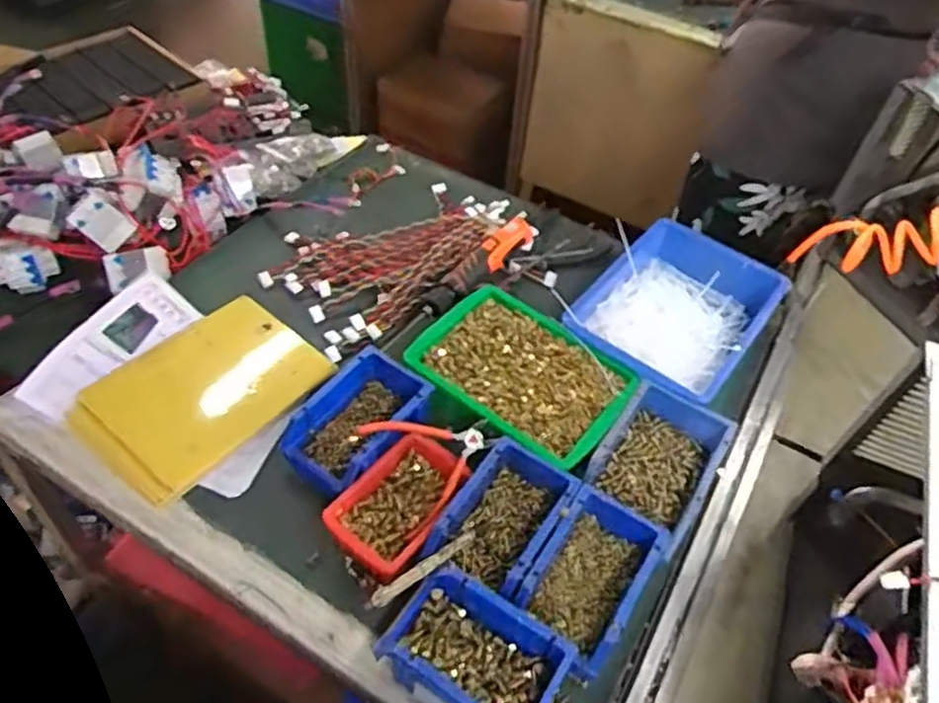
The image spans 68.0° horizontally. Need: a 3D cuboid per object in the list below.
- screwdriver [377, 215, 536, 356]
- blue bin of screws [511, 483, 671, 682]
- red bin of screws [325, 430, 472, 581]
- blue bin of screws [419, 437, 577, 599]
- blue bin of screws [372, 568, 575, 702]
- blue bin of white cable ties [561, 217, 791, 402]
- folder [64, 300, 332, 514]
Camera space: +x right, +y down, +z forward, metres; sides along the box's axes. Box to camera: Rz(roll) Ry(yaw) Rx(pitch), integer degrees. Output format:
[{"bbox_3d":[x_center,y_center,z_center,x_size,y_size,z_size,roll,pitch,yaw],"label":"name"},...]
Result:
[{"bbox_3d":[-0.009,-0.103,0.986,0.050,0.033,0.315,34,55,22],"label":"screwdriver"},{"bbox_3d":[0.121,0.228,0.705,0.100,0.061,0.164,29,53,19],"label":"blue bin of screws"},{"bbox_3d":[-0.069,0.161,0.744,0.096,0.047,0.153,36,56,23],"label":"red bin of screws"},{"bbox_3d":[0.037,0.179,0.733,0.101,0.061,0.149,29,53,19],"label":"blue bin of screws"},{"bbox_3d":[0.004,0.281,0.646,0.156,0.053,0.104,27,52,17],"label":"blue bin of screws"},{"bbox_3d":[0.283,-0.049,0.955,0.206,0.078,0.298,35,55,23],"label":"blue bin of white cable ties"},{"bbox_3d":[-0.322,0.048,0.852,0.188,0.025,0.265,35,55,23],"label":"folder"}]

